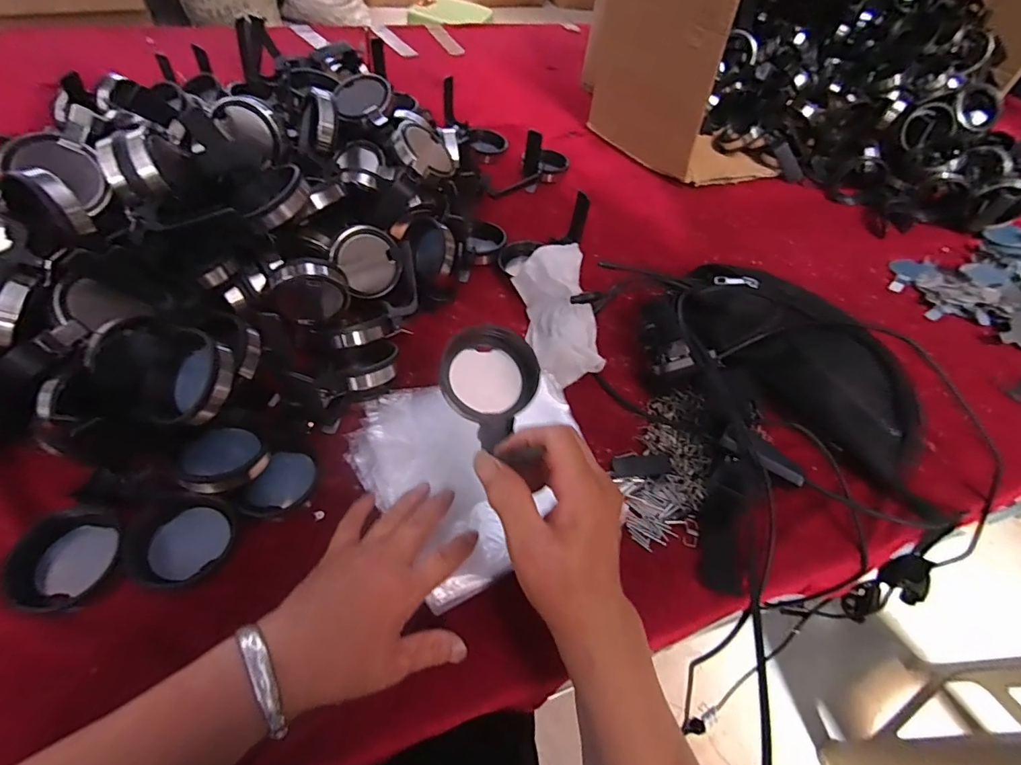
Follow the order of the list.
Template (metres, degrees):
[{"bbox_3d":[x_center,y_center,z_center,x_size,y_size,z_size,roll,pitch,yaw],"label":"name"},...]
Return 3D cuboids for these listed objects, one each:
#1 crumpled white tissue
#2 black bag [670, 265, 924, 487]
[{"bbox_3d":[0.051,-0.074,0.524,0.076,0.062,0.153,-5,53,-10],"label":"crumpled white tissue"},{"bbox_3d":[0.284,-0.023,0.491,0.263,0.085,0.077,40,59,23],"label":"black bag"}]

